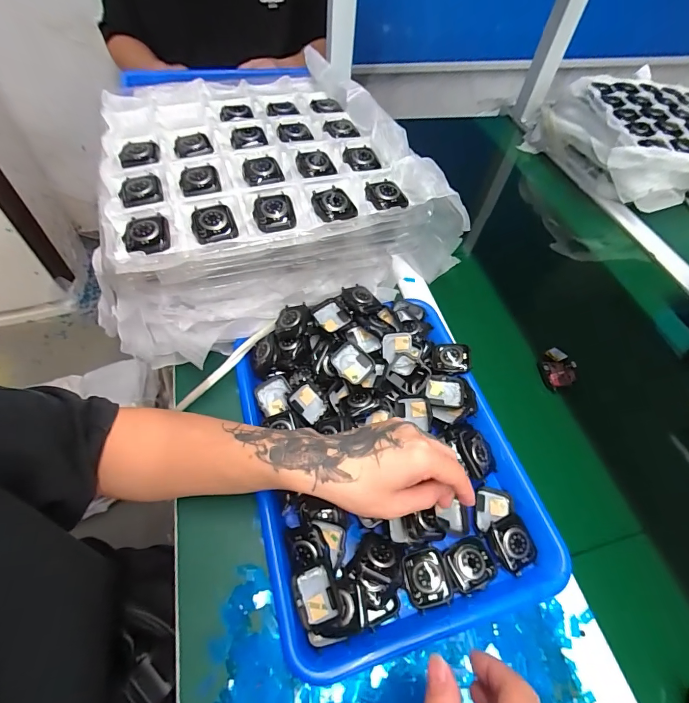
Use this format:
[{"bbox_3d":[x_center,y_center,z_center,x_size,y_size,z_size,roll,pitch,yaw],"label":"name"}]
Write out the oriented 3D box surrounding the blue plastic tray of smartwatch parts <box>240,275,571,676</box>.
[{"bbox_3d":[0.035,0.085,0.387,0.252,0.052,0.334,-12,57,-12],"label":"blue plastic tray of smartwatch parts"}]

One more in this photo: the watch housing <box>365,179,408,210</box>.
[{"bbox_3d":[0.041,-0.161,0.400,0.039,0.007,0.046,-17,58,-16],"label":"watch housing"}]

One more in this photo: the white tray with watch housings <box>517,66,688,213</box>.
[{"bbox_3d":[0.573,-0.391,0.723,0.327,0.112,0.301,-6,56,-8],"label":"white tray with watch housings"}]

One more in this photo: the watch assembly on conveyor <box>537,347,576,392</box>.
[{"bbox_3d":[0.263,0.022,0.478,0.036,0.018,0.057,3,55,-2],"label":"watch assembly on conveyor"}]

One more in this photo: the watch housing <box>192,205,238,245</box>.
[{"bbox_3d":[-0.121,-0.117,0.359,0.038,0.009,0.047,-18,58,-16],"label":"watch housing"}]

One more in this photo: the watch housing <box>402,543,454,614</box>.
[{"bbox_3d":[0.071,0.192,0.329,0.038,0.008,0.043,-8,56,-10],"label":"watch housing"}]

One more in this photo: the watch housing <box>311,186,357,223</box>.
[{"bbox_3d":[-0.011,-0.148,0.387,0.039,0.008,0.045,-19,59,-17],"label":"watch housing"}]

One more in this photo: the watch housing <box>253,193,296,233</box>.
[{"bbox_3d":[-0.067,-0.133,0.370,0.038,0.009,0.051,-11,57,-12],"label":"watch housing"}]

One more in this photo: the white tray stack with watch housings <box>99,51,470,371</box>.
[{"bbox_3d":[-0.098,-0.198,0.486,0.387,0.148,0.332,-20,59,-17],"label":"white tray stack with watch housings"}]

